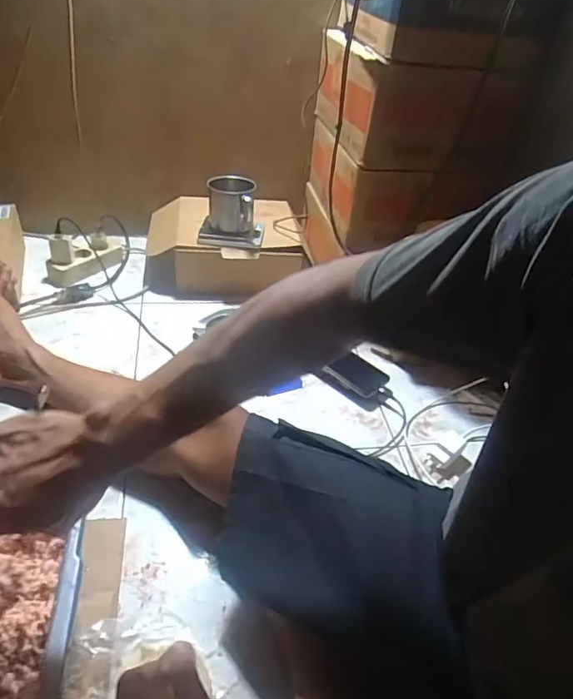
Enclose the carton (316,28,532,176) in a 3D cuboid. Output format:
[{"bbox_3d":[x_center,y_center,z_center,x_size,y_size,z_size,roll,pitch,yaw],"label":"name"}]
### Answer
[{"bbox_3d":[0.233,-0.469,0.954,0.292,0.162,0.342,-3,39,-13],"label":"carton"}]

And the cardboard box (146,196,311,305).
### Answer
[{"bbox_3d":[-0.138,-0.236,1.137,0.326,0.118,0.252,0,39,-9],"label":"cardboard box"}]

